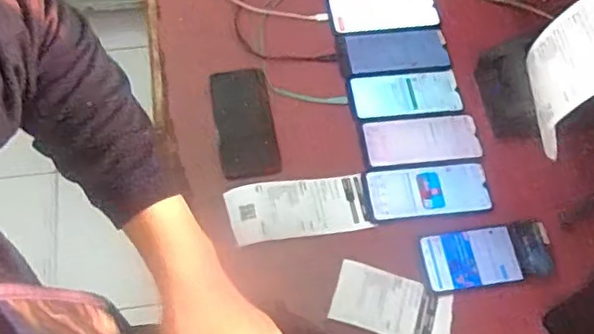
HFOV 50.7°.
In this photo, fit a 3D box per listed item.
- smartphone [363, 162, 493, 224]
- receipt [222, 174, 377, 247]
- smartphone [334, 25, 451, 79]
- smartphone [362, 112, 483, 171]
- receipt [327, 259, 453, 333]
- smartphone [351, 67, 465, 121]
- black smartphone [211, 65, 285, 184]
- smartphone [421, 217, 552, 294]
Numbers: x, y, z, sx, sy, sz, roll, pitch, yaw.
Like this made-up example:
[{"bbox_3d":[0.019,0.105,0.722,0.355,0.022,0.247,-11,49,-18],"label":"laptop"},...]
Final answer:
[{"bbox_3d":[0.171,0.032,0.821,0.161,0.006,0.076,-4,62,-5],"label":"smartphone"},{"bbox_3d":[0.002,0.053,0.805,0.178,0.014,0.076,-7,63,-7],"label":"receipt"},{"bbox_3d":[0.141,-0.169,0.924,0.158,0.015,0.085,-7,63,1],"label":"smartphone"},{"bbox_3d":[0.170,-0.037,0.855,0.157,0.006,0.074,-6,63,-6],"label":"smartphone"},{"bbox_3d":[0.117,0.166,0.753,0.144,0.004,0.077,17,62,6],"label":"receipt"},{"bbox_3d":[0.154,-0.104,0.883,0.151,0.015,0.071,-7,63,-7],"label":"smartphone"},{"bbox_3d":[-0.071,-0.061,0.851,0.077,0.012,0.168,-8,63,-7],"label":"black smartphone"},{"bbox_3d":[0.237,0.110,0.782,0.160,0.015,0.073,-8,63,-8],"label":"smartphone"}]

